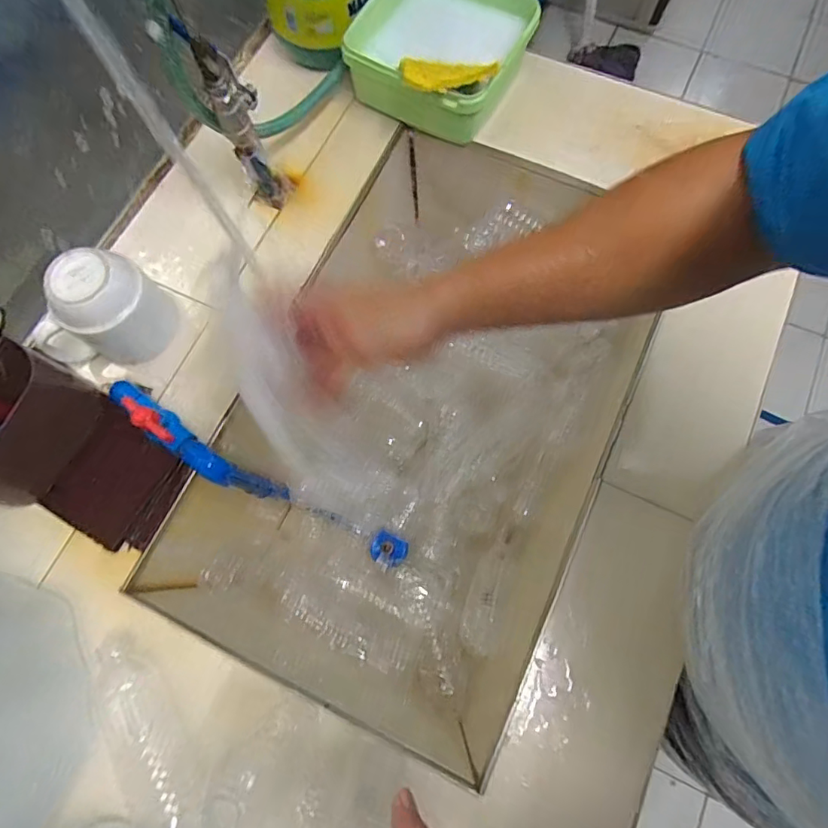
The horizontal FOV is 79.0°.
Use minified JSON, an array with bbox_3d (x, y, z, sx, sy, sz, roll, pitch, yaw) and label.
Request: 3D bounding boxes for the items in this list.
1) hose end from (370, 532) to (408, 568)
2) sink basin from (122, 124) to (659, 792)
[{"bbox_3d":[-0.036,0.199,0.732,0.050,0.020,0.043,24,76,9],"label":"hose end"},{"bbox_3d":[0.023,0.010,0.708,0.456,0.315,0.677,27,76,10],"label":"sink basin"}]

